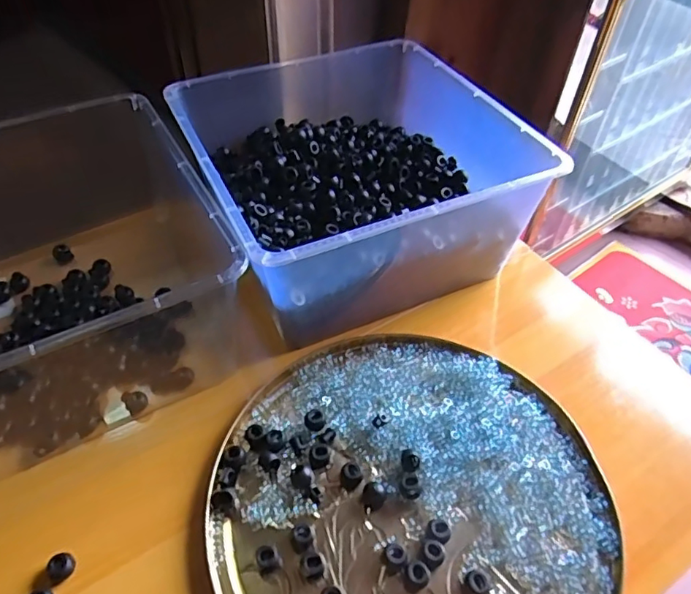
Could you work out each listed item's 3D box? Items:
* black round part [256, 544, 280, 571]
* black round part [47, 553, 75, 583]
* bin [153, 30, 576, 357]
[{"bbox_3d":[-0.055,0.183,0.382,0.015,0.009,0.015,1,48,-1],"label":"black round part"},{"bbox_3d":[-0.198,0.187,0.378,0.015,0.012,0.018,26,52,20],"label":"black round part"},{"bbox_3d":[-0.004,-0.139,0.579,0.303,0.125,0.340,-19,51,-18],"label":"bin"}]

